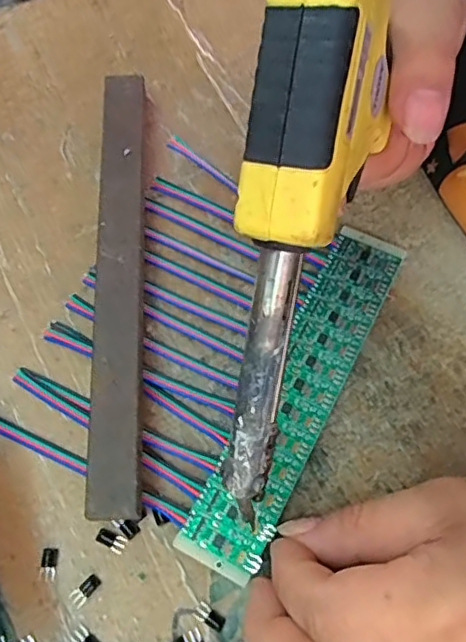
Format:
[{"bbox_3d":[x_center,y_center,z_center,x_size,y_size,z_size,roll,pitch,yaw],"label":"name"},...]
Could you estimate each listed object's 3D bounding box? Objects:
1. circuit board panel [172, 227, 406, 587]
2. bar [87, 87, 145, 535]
[{"bbox_3d":[0.030,0.027,0.254,0.033,0.004,0.164,27,69,9],"label":"circuit board panel"},{"bbox_3d":[-0.051,-0.023,0.268,0.020,0.019,0.215,-2,68,-2],"label":"bar"}]

